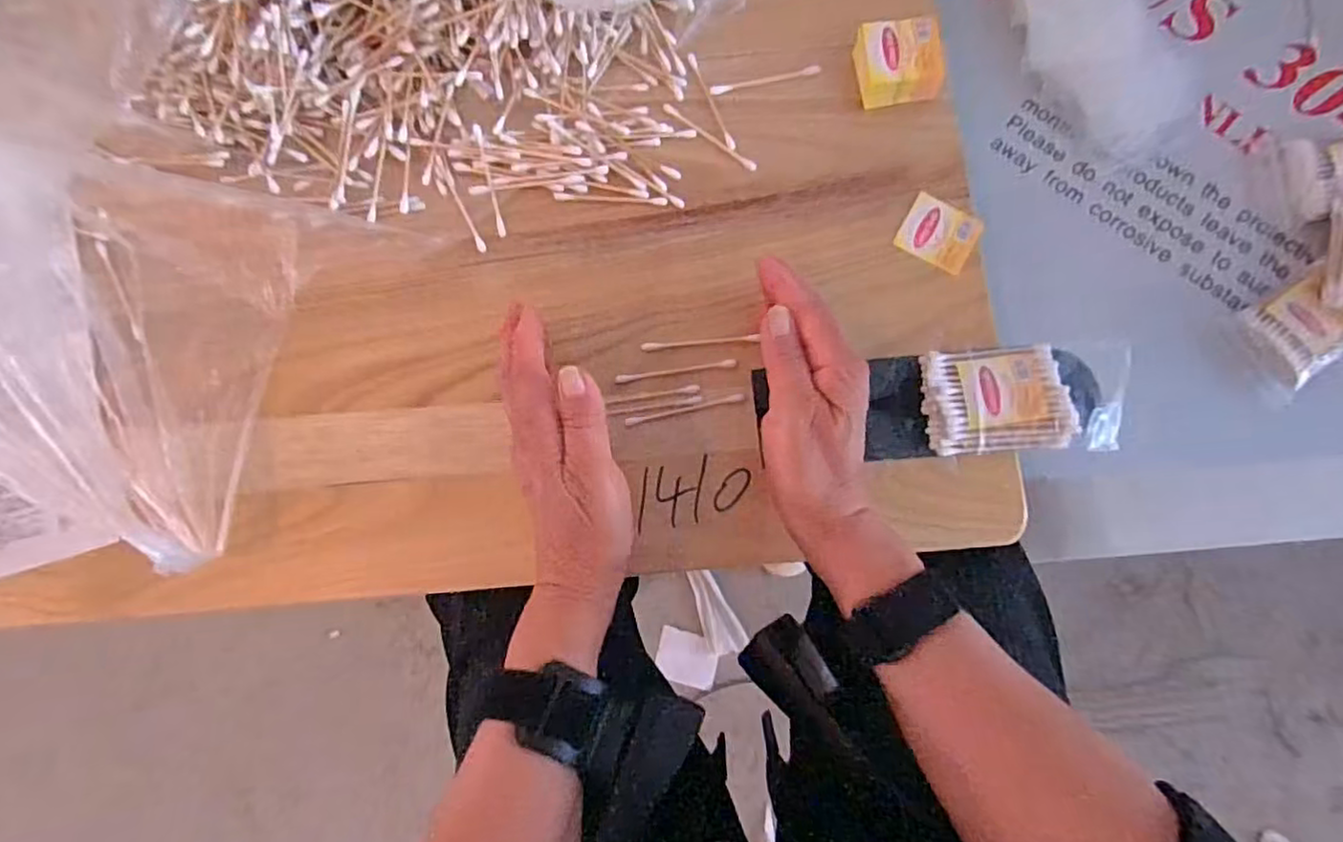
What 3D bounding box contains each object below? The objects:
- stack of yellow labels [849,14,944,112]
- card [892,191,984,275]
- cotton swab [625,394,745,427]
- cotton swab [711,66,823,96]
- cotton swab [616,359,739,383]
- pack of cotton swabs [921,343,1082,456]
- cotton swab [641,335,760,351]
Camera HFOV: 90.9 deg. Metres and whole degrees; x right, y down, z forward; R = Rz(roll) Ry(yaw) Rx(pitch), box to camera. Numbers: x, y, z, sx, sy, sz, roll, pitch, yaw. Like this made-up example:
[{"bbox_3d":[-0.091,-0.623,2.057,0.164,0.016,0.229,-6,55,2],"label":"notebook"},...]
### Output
[{"bbox_3d":[0.140,-0.221,0.409,0.049,0.026,0.043,-7,81,2],"label":"stack of yellow labels"},{"bbox_3d":[0.163,-0.114,0.403,0.043,0.004,0.040,29,81,10],"label":"card"},{"bbox_3d":[0.008,-0.007,0.388,0.070,0.004,0.005,-13,82,0],"label":"cotton swab"},{"bbox_3d":[0.060,-0.216,0.421,0.070,0.004,0.006,-12,82,0],"label":"cotton swab"},{"bbox_3d":[0.003,-0.029,0.394,0.071,0.004,0.005,-8,82,1],"label":"cotton swab"},{"bbox_3d":[0.185,-0.012,0.379,0.077,0.015,0.059,-4,81,3],"label":"pack of cotton swabs"},{"bbox_3d":[0.017,-0.047,0.397,0.069,0.004,0.005,-4,82,4],"label":"cotton swab"}]

